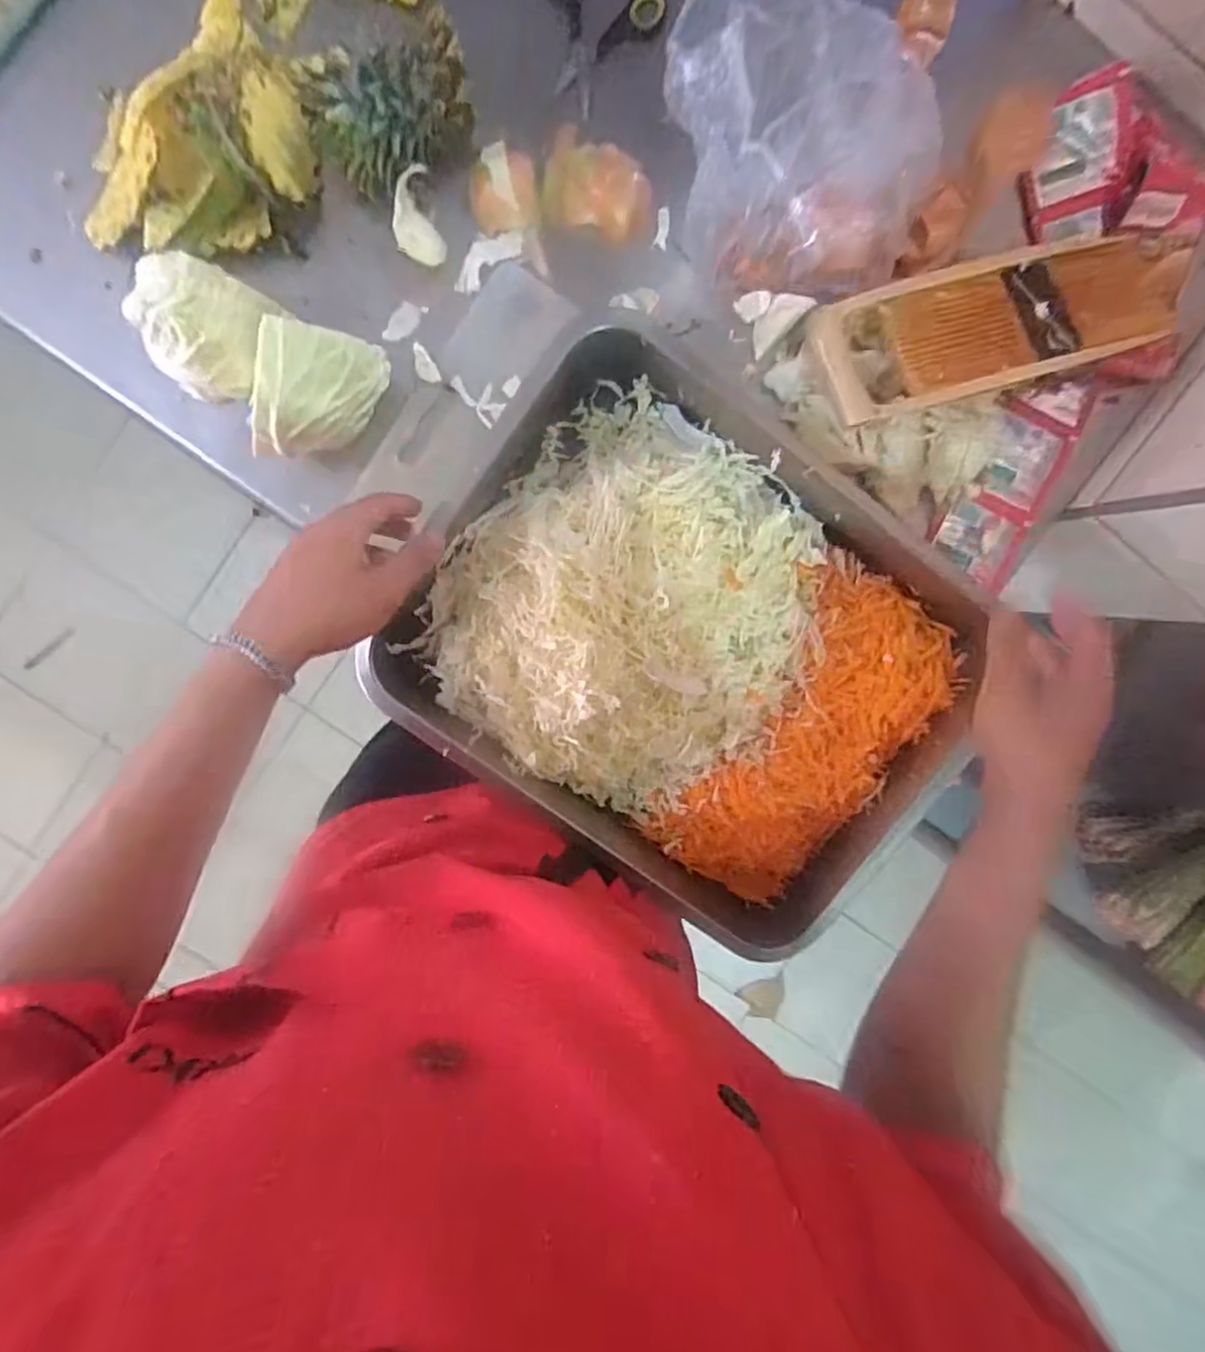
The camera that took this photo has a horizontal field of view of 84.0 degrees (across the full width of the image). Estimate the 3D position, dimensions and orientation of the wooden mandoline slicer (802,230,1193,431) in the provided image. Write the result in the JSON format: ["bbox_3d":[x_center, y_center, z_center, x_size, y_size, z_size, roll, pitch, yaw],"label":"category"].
[{"bbox_3d":[0.325,-0.285,0.532,0.315,0.026,0.109,-17,80,-2],"label":"wooden mandoline slicer"}]

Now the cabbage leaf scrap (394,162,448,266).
[{"bbox_3d":[-0.144,-0.350,0.513,0.035,0.007,0.063,-18,124,-10],"label":"cabbage leaf scrap"}]

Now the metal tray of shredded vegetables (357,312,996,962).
[{"bbox_3d":[0.074,-0.030,0.531,0.436,0.076,0.372,35,95,-7],"label":"metal tray of shredded vegetables"}]

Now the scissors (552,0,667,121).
[{"bbox_3d":[-0.009,-0.493,0.518,0.095,0.013,0.097,18,96,-5],"label":"scissors"}]

